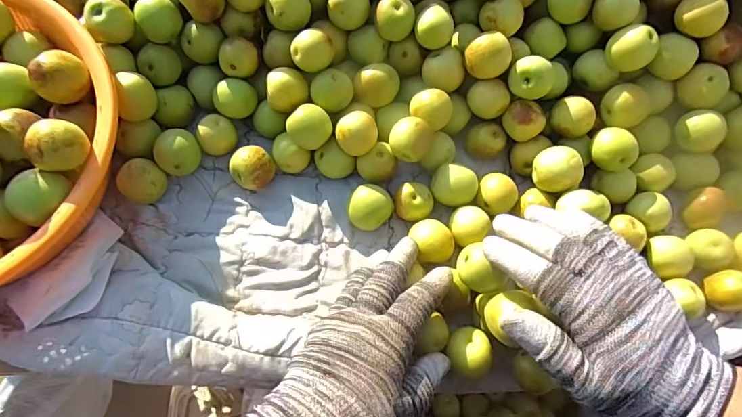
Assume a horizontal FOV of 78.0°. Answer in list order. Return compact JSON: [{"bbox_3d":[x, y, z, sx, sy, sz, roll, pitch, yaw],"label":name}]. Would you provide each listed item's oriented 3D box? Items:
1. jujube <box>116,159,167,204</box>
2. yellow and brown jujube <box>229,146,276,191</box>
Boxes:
[{"bbox_3d":[-0.193,-0.021,0.391,0.032,0.032,0.035,1,72,-2],"label":"jujube"},{"bbox_3d":[-0.103,-0.035,0.397,0.034,0.032,0.034,1,72,-2],"label":"yellow and brown jujube"}]

